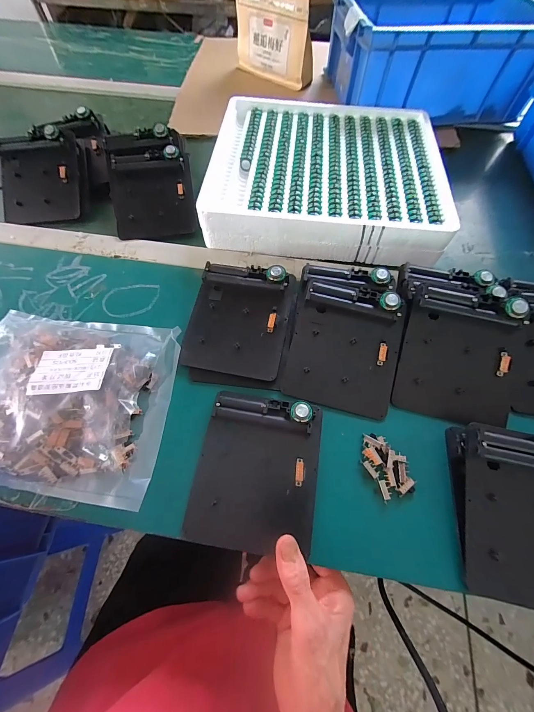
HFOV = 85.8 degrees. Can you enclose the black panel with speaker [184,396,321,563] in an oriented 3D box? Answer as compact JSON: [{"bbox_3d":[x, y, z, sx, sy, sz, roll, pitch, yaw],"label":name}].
[{"bbox_3d":[-0.008,0.101,0.262,0.108,0.023,0.127,8,63,4],"label":"black panel with speaker"}]

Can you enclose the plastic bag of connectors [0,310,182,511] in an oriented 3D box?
[{"bbox_3d":[-0.198,0.037,0.280,0.196,0.037,0.171,6,63,3],"label":"plastic bag of connectors"}]

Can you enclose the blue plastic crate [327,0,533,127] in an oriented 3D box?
[{"bbox_3d":[0.296,-0.563,0.525,0.343,0.125,0.269,-4,63,-2],"label":"blue plastic crate"}]

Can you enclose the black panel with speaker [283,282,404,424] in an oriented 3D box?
[{"bbox_3d":[0.083,-0.010,0.301,0.108,0.016,0.130,14,82,5],"label":"black panel with speaker"}]

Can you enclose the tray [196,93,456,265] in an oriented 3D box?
[{"bbox_3d":[0.088,-0.275,0.430,0.315,0.052,0.301,8,63,4],"label":"tray"}]

